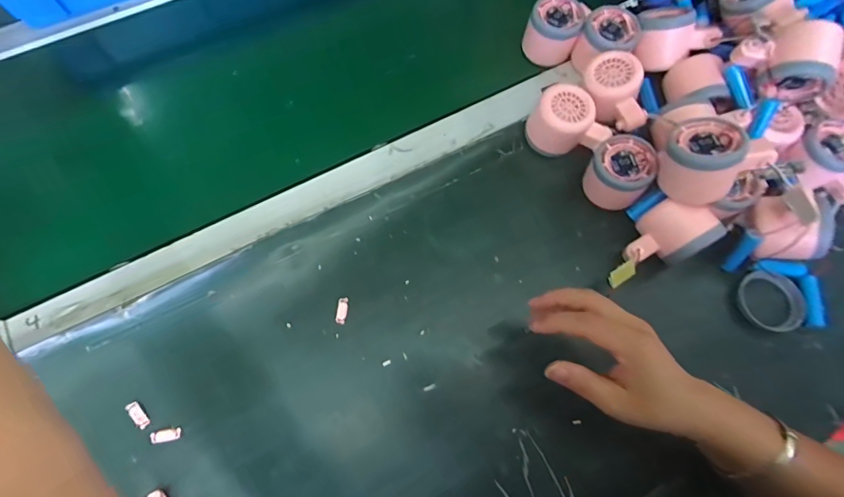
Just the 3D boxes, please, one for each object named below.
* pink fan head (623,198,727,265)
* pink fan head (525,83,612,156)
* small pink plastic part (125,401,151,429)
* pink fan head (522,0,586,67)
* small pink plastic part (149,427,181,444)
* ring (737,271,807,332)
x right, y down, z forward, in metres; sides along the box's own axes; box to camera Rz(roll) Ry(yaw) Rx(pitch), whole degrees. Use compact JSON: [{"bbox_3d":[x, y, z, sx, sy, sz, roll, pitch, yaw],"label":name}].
[{"bbox_3d":[0.231,-0.011,0.403,0.083,0.052,0.057,-31,76,-12],"label":"pink fan head"},{"bbox_3d":[0.151,-0.127,0.443,0.078,0.054,0.059,28,73,7],"label":"pink fan head"},{"bbox_3d":[-0.242,0.142,0.361,0.010,0.004,0.025,-38,85,-16],"label":"small pink plastic part"},{"bbox_3d":[0.149,-0.249,0.490,0.058,0.051,0.059,12,72,1],"label":"pink fan head"},{"bbox_3d":[-0.217,0.159,0.359,0.024,0.004,0.010,-12,72,-6],"label":"small pink plastic part"},{"bbox_3d":[0.338,0.050,0.407,0.061,0.007,0.056,1,72,-2],"label":"ring"}]

